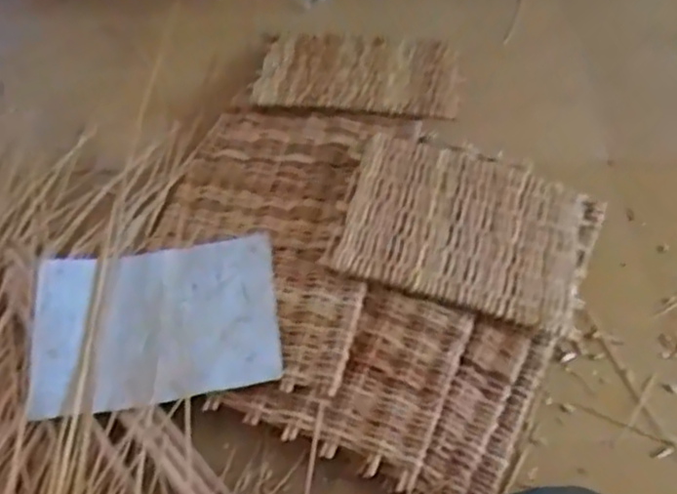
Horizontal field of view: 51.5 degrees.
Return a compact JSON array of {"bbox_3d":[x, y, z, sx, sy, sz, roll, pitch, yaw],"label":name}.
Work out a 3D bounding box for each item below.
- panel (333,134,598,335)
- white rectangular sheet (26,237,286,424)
[{"bbox_3d":[0.189,-0.029,0.992,0.346,0.028,0.267,16,60,2],"label":"panel"},{"bbox_3d":[-0.237,0.099,0.921,0.309,0.023,0.220,-8,56,-5],"label":"white rectangular sheet"}]

